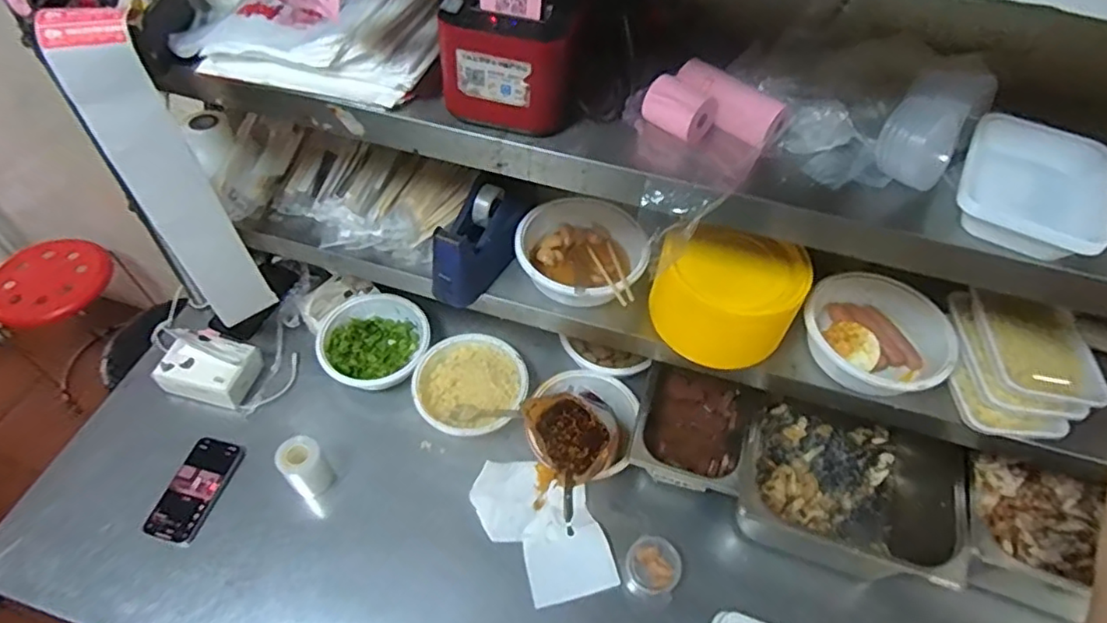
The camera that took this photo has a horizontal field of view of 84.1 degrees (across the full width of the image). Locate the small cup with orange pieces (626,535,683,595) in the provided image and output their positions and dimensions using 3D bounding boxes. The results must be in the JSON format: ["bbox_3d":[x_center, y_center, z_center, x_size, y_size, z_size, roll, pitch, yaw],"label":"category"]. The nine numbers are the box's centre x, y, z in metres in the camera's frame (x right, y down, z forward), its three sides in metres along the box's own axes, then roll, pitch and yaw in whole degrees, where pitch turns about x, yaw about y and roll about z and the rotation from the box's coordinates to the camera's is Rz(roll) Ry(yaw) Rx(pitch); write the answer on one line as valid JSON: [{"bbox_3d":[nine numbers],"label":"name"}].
[{"bbox_3d":[0.130,0.346,0.823,0.065,0.075,0.071,-34,62,-24],"label":"small cup with orange pieces"}]

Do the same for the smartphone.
[{"bbox_3d":[-0.504,0.248,0.866,0.075,0.008,0.147,16,55,9],"label":"smartphone"}]

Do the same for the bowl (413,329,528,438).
[{"bbox_3d":[-0.126,0.113,0.946,0.162,0.055,0.163,1,54,-1],"label":"bowl"}]

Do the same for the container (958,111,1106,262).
[{"bbox_3d":[0.436,-0.118,0.560,0.116,0.038,0.163,27,57,17],"label":"container"}]

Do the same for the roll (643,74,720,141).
[{"bbox_3d":[0.121,-0.194,0.599,0.064,0.040,0.043,31,58,19],"label":"roll"}]

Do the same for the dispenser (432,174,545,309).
[{"bbox_3d":[-0.089,-0.102,0.799,0.071,0.096,0.177,27,57,17],"label":"dispenser"}]

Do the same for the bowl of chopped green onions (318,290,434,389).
[{"bbox_3d":[-0.288,0.050,0.993,0.165,0.055,0.167,1,54,-1],"label":"bowl of chopped green onions"}]

